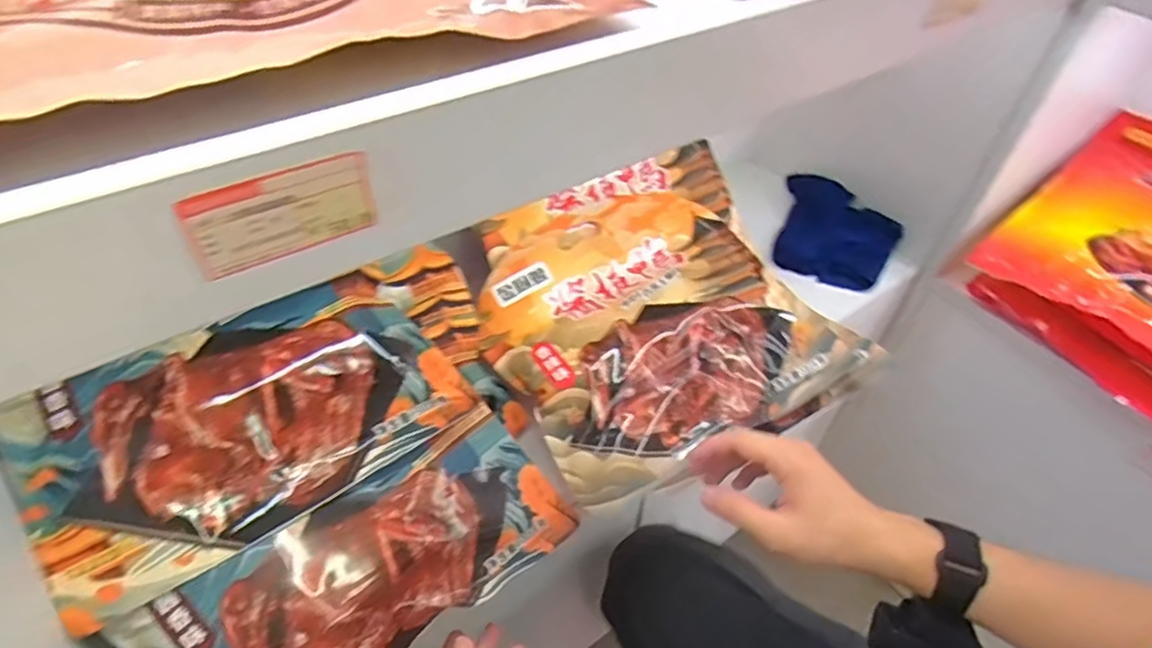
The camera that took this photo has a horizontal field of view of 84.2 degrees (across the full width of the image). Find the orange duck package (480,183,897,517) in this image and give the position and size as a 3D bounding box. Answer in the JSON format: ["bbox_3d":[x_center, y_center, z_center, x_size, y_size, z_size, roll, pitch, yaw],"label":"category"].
[{"bbox_3d":[0.086,-0.008,0.650,0.330,0.073,0.276,-23,51,-23],"label":"orange duck package"}]

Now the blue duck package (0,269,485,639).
[{"bbox_3d":[-0.248,0.073,0.492,0.303,0.032,0.163,-28,88,-21],"label":"blue duck package"}]

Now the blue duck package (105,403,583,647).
[{"bbox_3d":[-0.152,0.192,0.491,0.303,0.041,0.142,-33,87,-28],"label":"blue duck package"}]

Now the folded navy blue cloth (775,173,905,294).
[{"bbox_3d":[0.368,-0.129,0.910,0.168,0.137,0.024,26,22,39],"label":"folded navy blue cloth"}]

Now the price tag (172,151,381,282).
[{"bbox_3d":[-0.116,-0.044,0.256,0.071,0.036,0.004,-28,54,-26],"label":"price tag"}]

